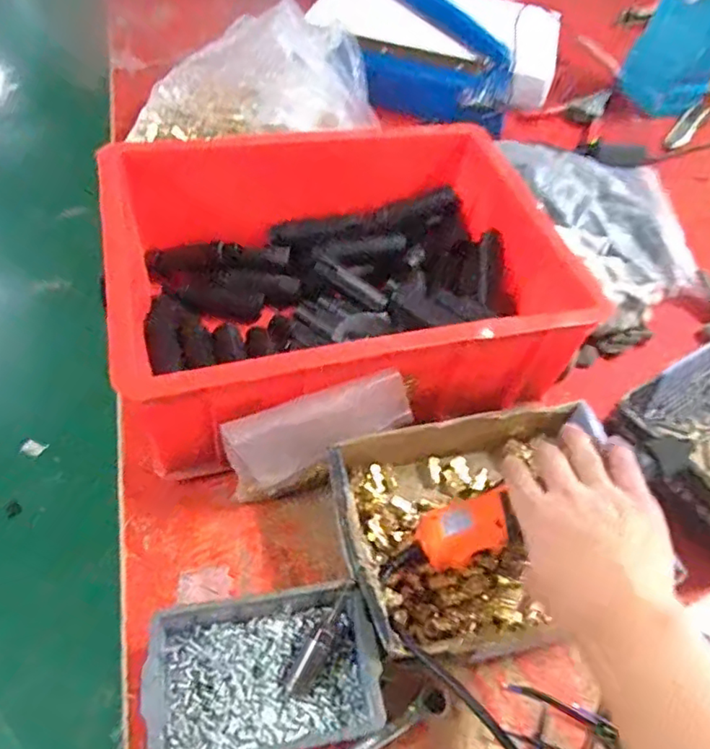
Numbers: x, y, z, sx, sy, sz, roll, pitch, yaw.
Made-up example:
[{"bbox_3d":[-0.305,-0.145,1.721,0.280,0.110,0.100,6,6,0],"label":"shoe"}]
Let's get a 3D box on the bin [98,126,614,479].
[{"bbox_3d":[-0.012,-0.091,0.567,0.394,0.144,0.289,-12,54,-15],"label":"bin"}]

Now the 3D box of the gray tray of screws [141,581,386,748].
[{"bbox_3d":[-0.062,0.206,0.400,0.152,0.049,0.101,-5,54,-11],"label":"gray tray of screws"}]

